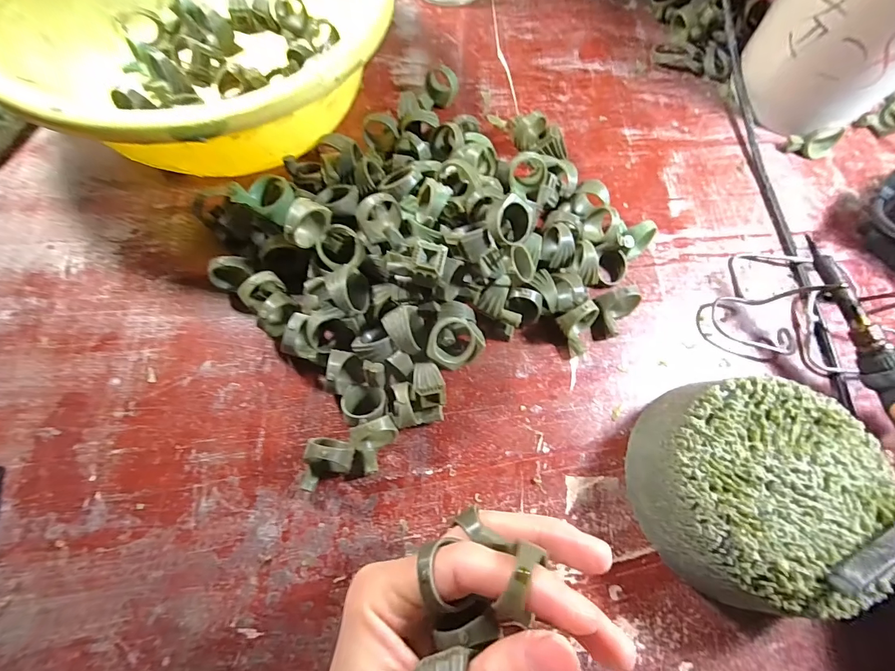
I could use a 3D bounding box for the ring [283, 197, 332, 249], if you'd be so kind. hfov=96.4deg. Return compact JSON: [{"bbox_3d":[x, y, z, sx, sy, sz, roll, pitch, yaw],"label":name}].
[{"bbox_3d":[-0.074,-0.058,0.209,0.012,0.024,0.027,36,73,9],"label":"ring"}]

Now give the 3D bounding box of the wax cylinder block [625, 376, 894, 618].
[{"bbox_3d":[0.149,0.074,0.197,0.099,0.046,0.097,-2,71,-3],"label":"wax cylinder block"}]

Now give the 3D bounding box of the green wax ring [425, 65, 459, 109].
[{"bbox_3d":[-0.005,-0.180,0.290,0.024,0.024,0.014,33,73,8],"label":"green wax ring"}]

